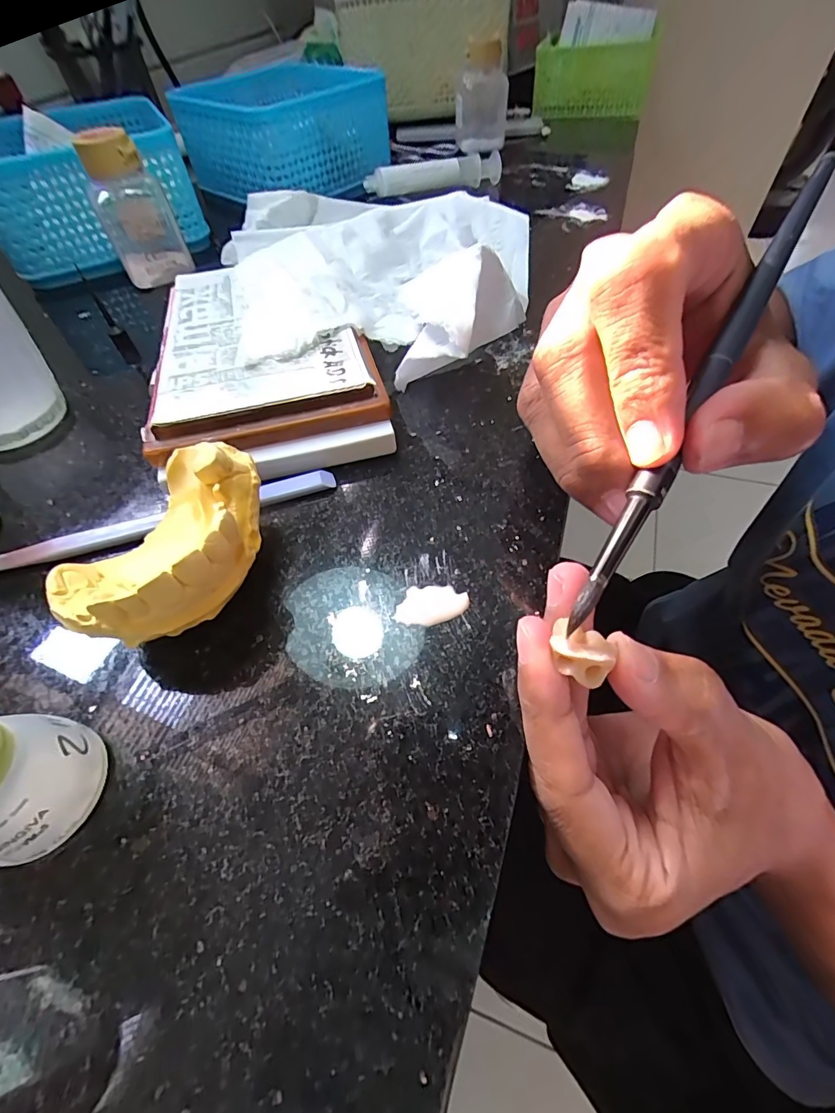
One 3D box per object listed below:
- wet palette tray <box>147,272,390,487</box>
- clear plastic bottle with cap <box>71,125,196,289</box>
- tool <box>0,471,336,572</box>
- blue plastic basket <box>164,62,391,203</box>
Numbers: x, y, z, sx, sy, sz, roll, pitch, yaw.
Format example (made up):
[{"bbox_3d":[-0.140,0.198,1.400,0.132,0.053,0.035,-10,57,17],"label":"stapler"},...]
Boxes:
[{"bbox_3d":[-0.074,-0.097,0.214,0.096,0.026,0.149,-13,55,-6],"label":"wet palette tray"},{"bbox_3d":[-0.177,-0.217,0.276,0.043,0.072,0.045,-23,57,-13],"label":"clear plastic bottle with cap"},{"bbox_3d":[-0.101,-0.012,0.169,0.139,0.004,0.009,-16,56,-8],"label":"tool"},{"bbox_3d":[-0.108,-0.349,0.365,0.137,0.057,0.137,-35,61,-20],"label":"blue plastic basket"}]

